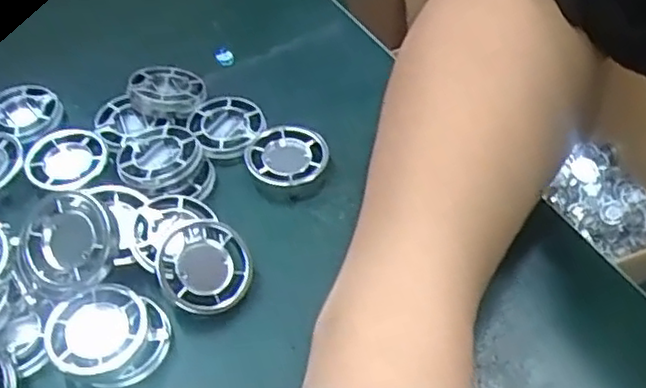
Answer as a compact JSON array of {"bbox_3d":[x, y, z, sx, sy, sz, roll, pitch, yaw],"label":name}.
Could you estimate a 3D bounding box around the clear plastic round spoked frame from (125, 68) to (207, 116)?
[{"bbox_3d":[-0.082,-0.054,0.372,0.039,0.007,0.033,-7,49,-2],"label":"clear plastic round spoked frame"}]

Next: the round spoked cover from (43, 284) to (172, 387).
[{"bbox_3d":[-0.082,0.056,0.279,0.042,0.021,0.036,-27,53,-17],"label":"round spoked cover"}]

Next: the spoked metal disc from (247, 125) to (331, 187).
[{"bbox_3d":[-0.017,-0.016,0.343,0.039,0.012,0.039,-3,50,3],"label":"spoked metal disc"}]

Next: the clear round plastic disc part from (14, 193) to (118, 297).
[{"bbox_3d":[-0.104,0.020,0.286,0.041,0.008,0.038,-1,85,11],"label":"clear round plastic disc part"}]

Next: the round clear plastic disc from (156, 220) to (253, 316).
[{"bbox_3d":[-0.049,0.031,0.297,0.038,0.008,0.039,4,64,-9],"label":"round clear plastic disc"}]

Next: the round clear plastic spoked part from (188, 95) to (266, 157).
[{"bbox_3d":[-0.047,-0.034,0.359,0.036,0.007,0.038,-2,49,2],"label":"round clear plastic spoked part"}]

